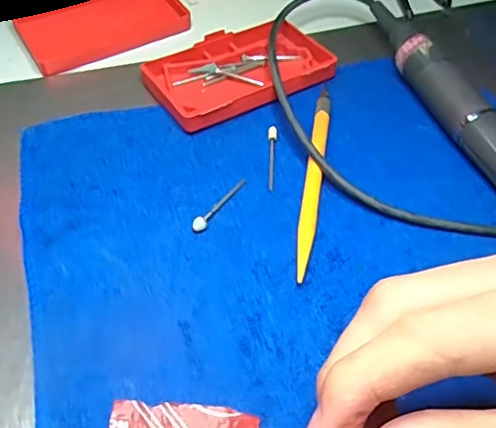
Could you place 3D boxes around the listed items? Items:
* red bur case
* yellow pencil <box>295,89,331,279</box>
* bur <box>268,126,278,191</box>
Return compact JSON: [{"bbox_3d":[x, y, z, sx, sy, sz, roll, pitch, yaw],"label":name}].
[{"bbox_3d":[-0.005,-0.090,0.355,0.109,0.014,0.068,-27,58,-20],"label":"red bur case"},{"bbox_3d":[0.036,-0.021,0.306,0.009,0.006,0.134,9,53,5],"label":"yellow pencil"},{"bbox_3d":[0.013,-0.032,0.316,0.005,0.004,0.047,3,52,1],"label":"bur"}]

